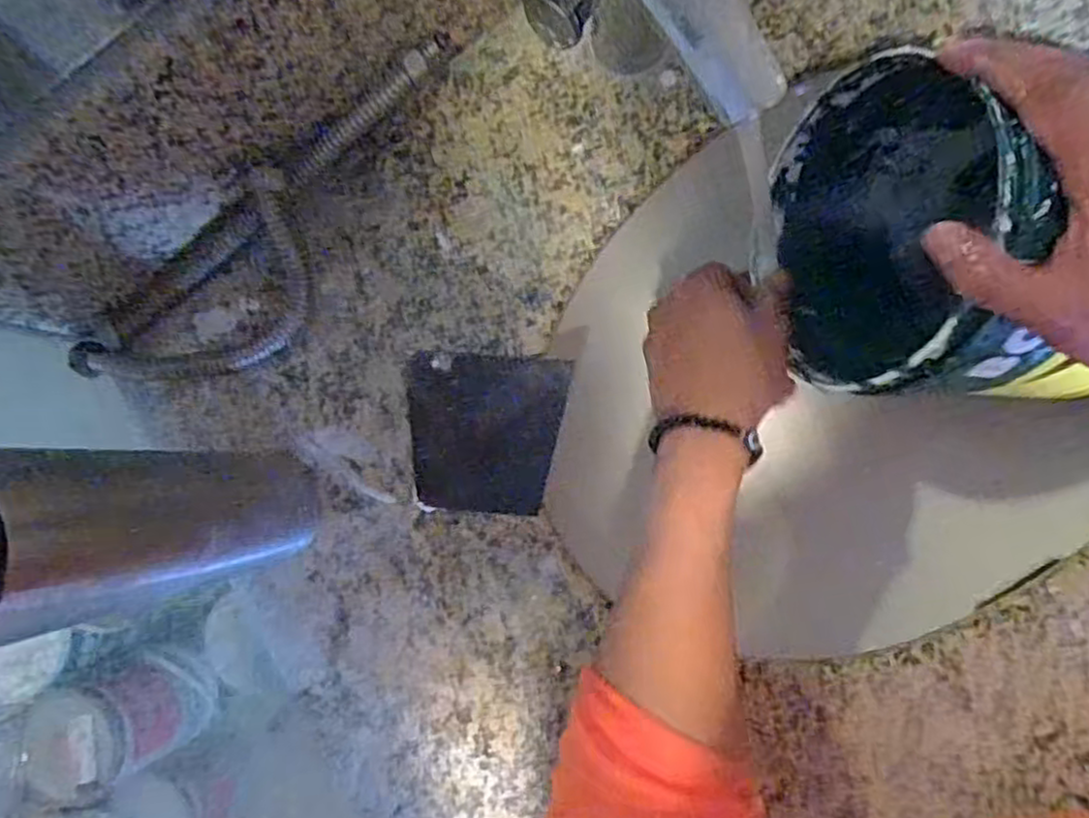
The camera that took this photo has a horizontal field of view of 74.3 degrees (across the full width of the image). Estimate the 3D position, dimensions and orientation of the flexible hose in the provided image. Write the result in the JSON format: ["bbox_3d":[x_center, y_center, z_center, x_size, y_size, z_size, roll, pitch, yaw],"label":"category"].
[{"bbox_3d":[-0.169,-0.099,0.453,0.310,0.043,0.087,-36,82,5],"label":"flexible hose"}]

